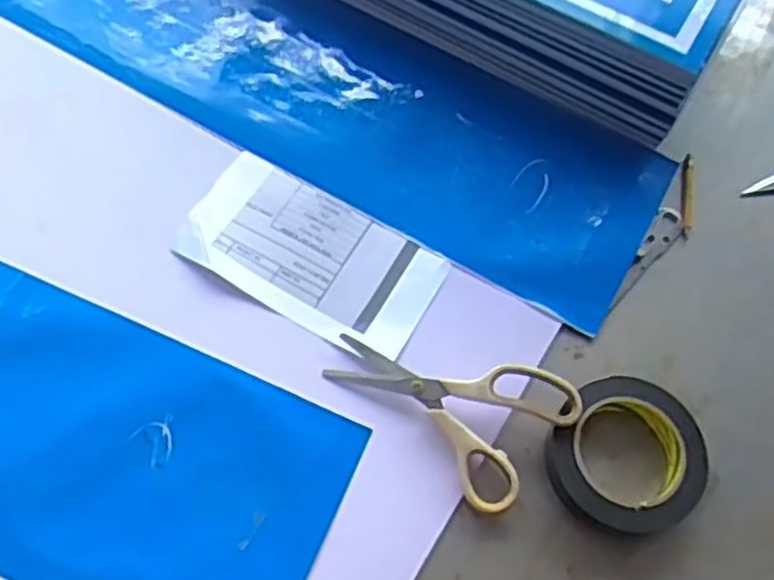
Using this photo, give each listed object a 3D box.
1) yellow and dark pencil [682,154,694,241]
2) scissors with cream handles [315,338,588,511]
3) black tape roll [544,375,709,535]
[{"bbox_3d":[0.270,-0.084,0.700,0.008,0.005,0.089,10,65,2],"label":"yellow and dark pencil"},{"bbox_3d":[0.048,0.074,0.588,0.169,0.030,0.105,38,69,13],"label":"scissors with cream handles"},{"bbox_3d":[0.177,0.121,0.577,0.114,0.025,0.111,1,65,-2],"label":"black tape roll"}]

